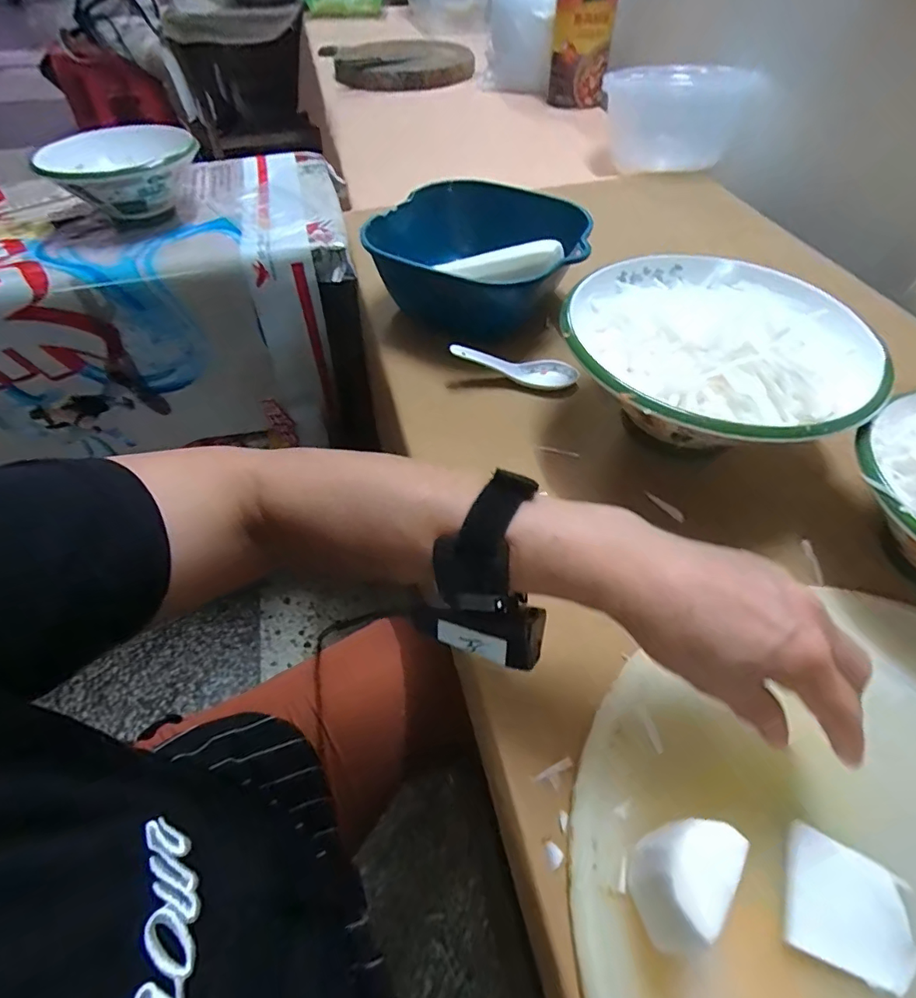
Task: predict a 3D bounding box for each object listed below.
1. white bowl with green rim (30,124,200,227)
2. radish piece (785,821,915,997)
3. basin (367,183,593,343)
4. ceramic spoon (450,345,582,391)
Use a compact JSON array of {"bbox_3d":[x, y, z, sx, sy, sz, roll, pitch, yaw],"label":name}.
[{"bbox_3d":[-0.421,-0.408,0.662,0.169,0.089,0.204,-27,56,-20],"label":"white bowl with green rim"},{"bbox_3d":[0.185,0.192,0.242,0.052,0.006,0.052,22,54,17],"label":"radish piece"},{"bbox_3d":[0.015,-0.264,0.567,0.208,0.090,0.208,0,51,0],"label":"basin"},{"bbox_3d":[0.054,-0.129,0.499,0.125,0.017,0.035,9,52,-13],"label":"ceramic spoon"}]

